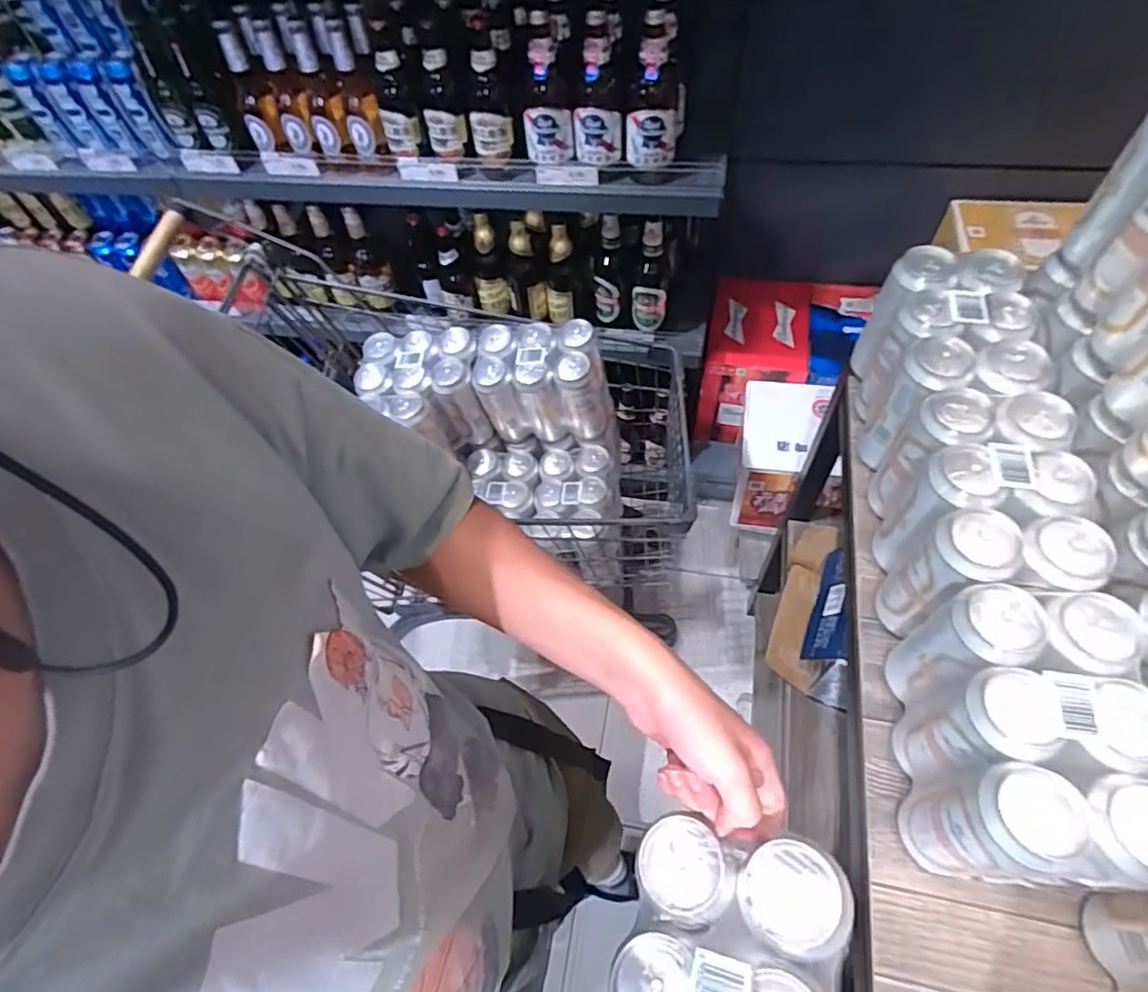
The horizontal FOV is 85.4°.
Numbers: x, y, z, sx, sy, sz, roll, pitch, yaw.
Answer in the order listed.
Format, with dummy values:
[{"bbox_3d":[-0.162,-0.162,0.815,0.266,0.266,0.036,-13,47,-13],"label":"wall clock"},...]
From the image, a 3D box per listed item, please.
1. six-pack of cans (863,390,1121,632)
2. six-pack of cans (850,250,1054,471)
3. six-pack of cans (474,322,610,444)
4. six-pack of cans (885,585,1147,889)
[{"bbox_3d":[0.377,0.023,0.591,0.129,0.155,0.193,7,58,9],"label":"six-pack of cans"},{"bbox_3d":[0.399,-0.127,0.678,0.135,0.158,0.224,4,58,7],"label":"six-pack of cans"},{"bbox_3d":[-0.053,-0.186,1.049,0.219,0.178,0.129,1,58,5],"label":"six-pack of cans"},{"bbox_3d":[0.341,0.195,0.490,0.128,0.163,0.190,4,58,7],"label":"six-pack of cans"}]

